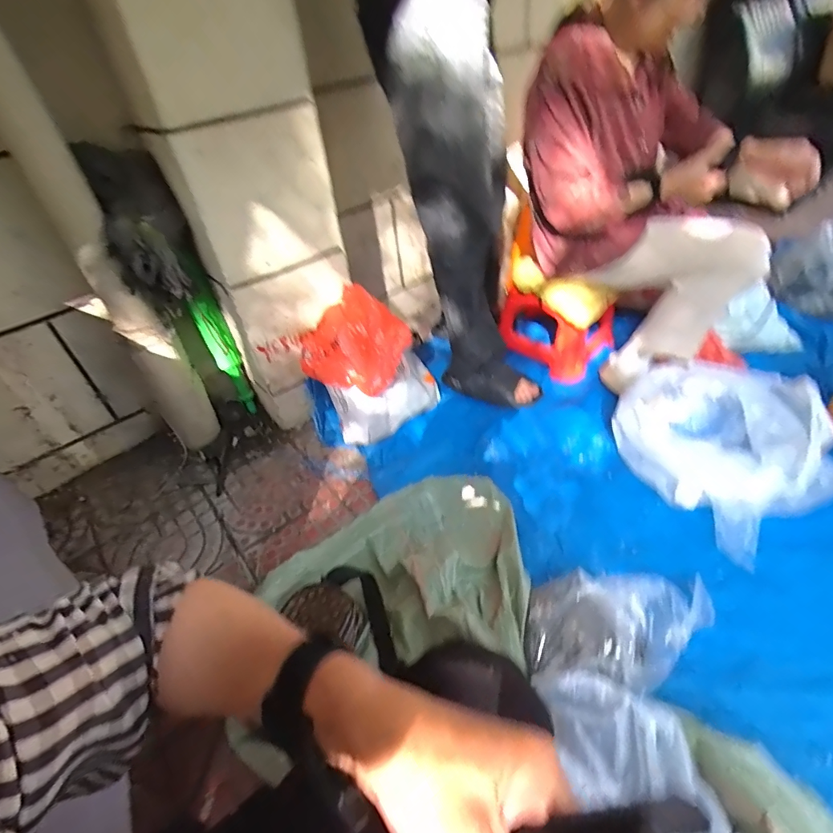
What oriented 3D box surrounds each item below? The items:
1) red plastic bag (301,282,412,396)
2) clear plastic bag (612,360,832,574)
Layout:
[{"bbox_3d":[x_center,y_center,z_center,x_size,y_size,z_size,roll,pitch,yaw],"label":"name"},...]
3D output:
[{"bbox_3d":[-0.144,-0.167,1.086,0.239,0.206,0.125,5,43,15],"label":"red plastic bag"},{"bbox_3d":[0.710,0.044,1.039,0.391,0.171,0.391,-25,44,-18],"label":"clear plastic bag"}]

